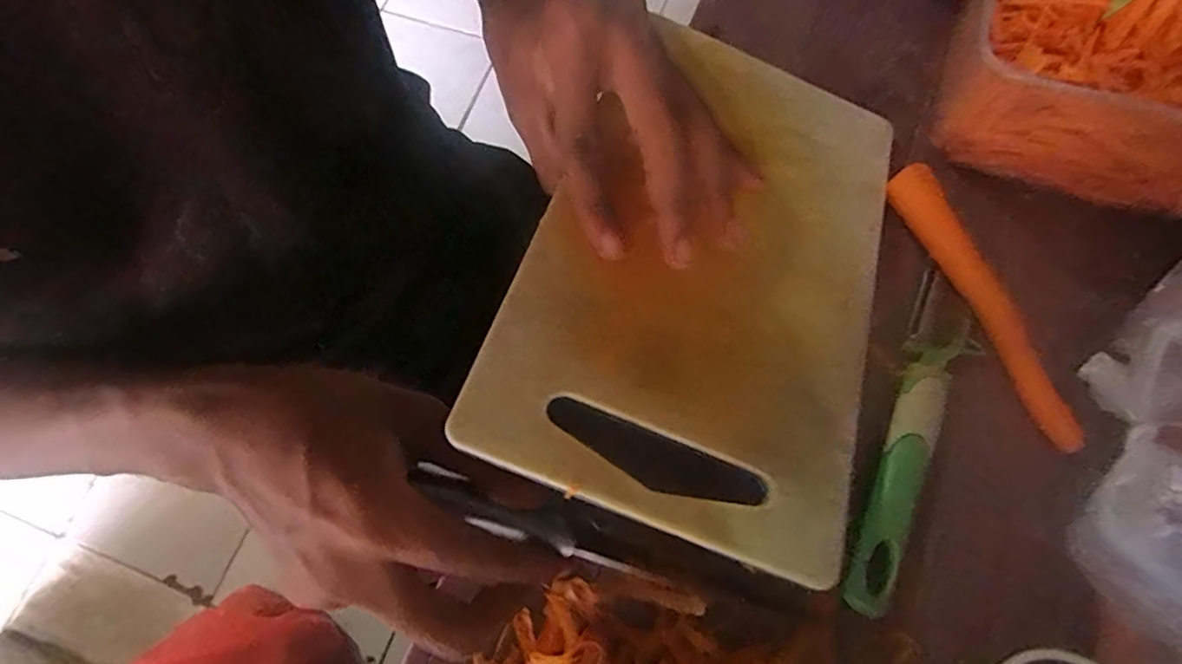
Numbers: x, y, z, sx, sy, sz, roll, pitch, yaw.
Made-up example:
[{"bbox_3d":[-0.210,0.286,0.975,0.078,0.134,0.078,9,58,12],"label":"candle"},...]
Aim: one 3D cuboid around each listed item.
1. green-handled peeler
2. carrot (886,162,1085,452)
[{"bbox_3d":[0.141,0.046,0.257,0.025,0.011,0.154,22,73,9],"label":"green-handled peeler"},{"bbox_3d":[0.183,-0.016,0.269,0.017,0.018,0.143,-22,71,-6],"label":"carrot"}]

